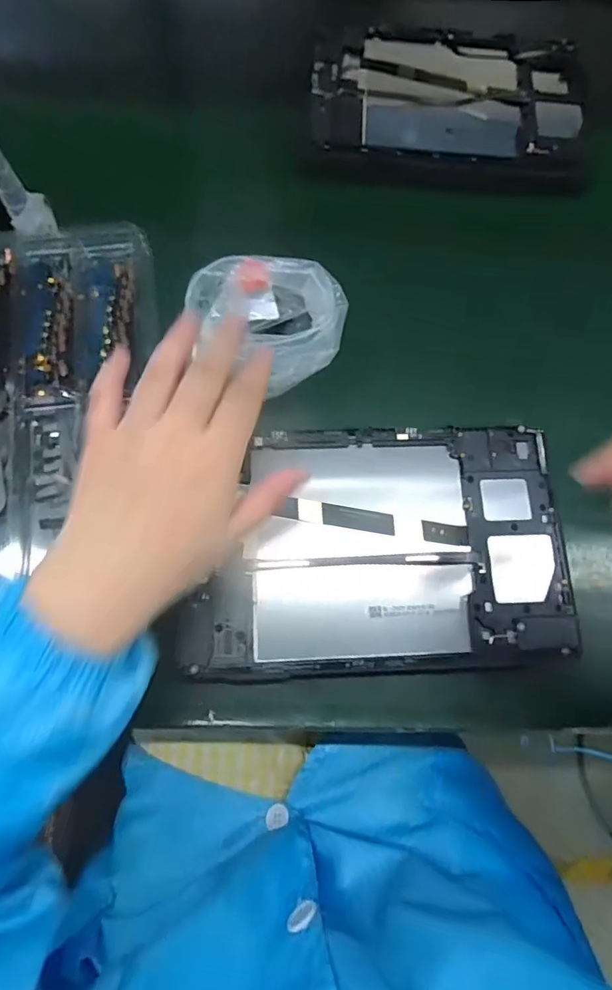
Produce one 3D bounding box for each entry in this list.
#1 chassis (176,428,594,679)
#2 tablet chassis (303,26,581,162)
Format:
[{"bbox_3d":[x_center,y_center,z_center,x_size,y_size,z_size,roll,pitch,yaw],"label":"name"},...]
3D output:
[{"bbox_3d":[0.045,0.031,0.325,0.233,0.010,0.148,-2,73,-5],"label":"chassis"},{"bbox_3d":[0.125,-0.347,0.445,0.234,0.008,0.149,4,73,-1],"label":"tablet chassis"}]

